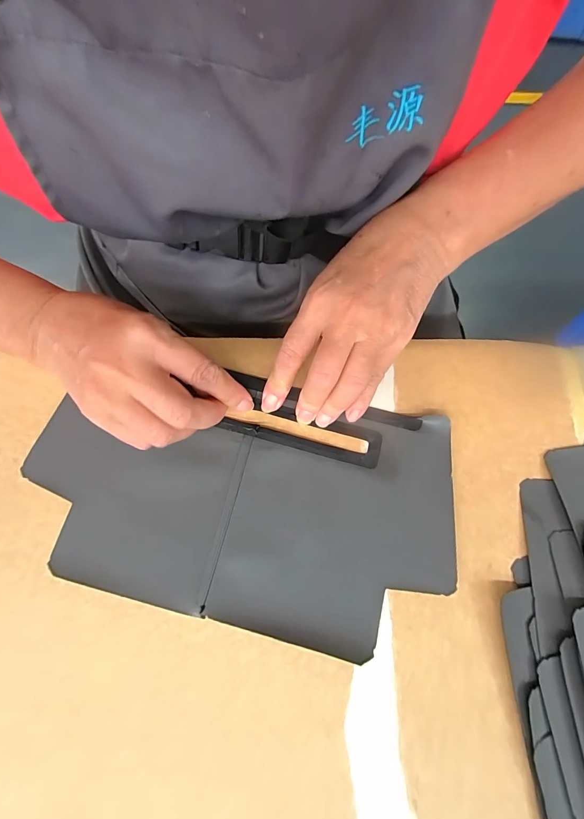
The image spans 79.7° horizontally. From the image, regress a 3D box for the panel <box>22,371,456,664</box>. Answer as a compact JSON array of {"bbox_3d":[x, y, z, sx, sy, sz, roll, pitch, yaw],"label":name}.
[{"bbox_3d":[-0.035,0.058,0.246,0.285,0.010,0.160,13,74,2],"label":"panel"}]

